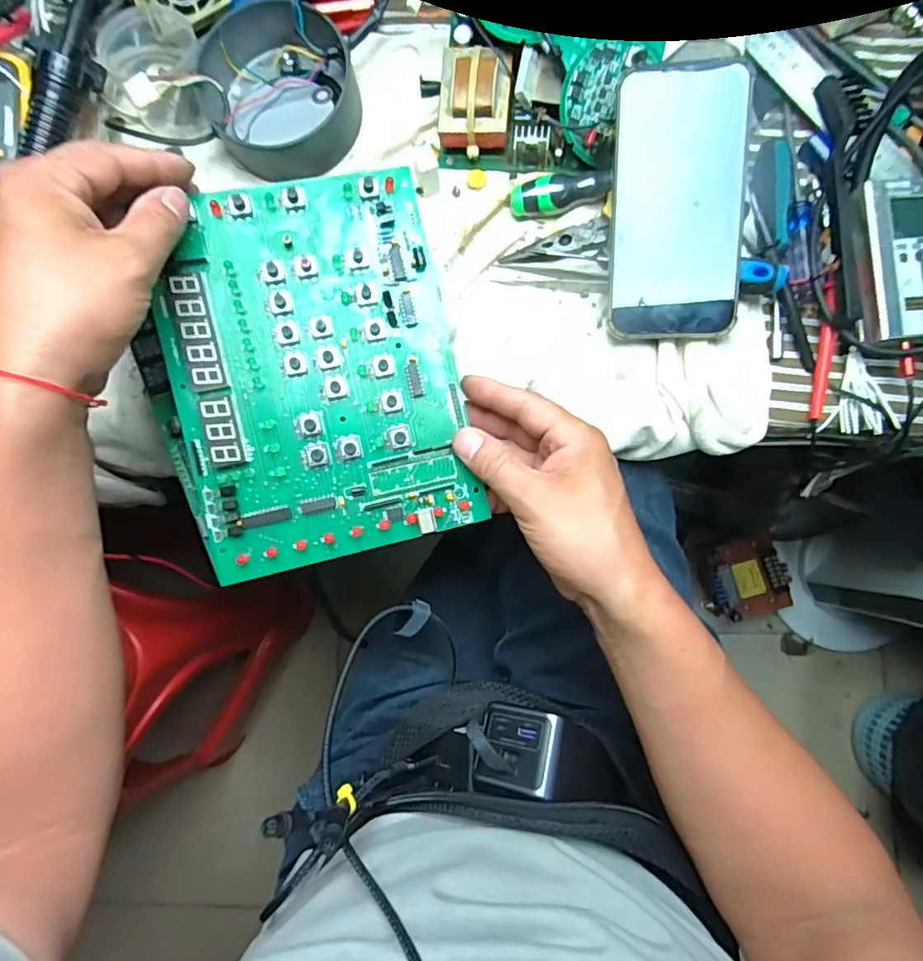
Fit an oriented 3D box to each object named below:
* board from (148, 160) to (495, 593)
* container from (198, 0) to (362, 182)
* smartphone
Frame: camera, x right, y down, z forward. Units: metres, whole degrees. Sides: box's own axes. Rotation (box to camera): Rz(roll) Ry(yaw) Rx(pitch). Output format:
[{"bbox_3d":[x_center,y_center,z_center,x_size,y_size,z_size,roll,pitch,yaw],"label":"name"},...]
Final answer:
[{"bbox_3d":[-0.082,-0.062,0.317,0.165,0.009,0.210,-14,92,-10],"label":"board"},{"bbox_3d":[-0.128,-0.279,0.394,0.103,0.038,0.112,0,85,2],"label":"container"},{"bbox_3d":[0.135,-0.172,0.345,0.078,0.009,0.158,1,97,11],"label":"smartphone"}]

